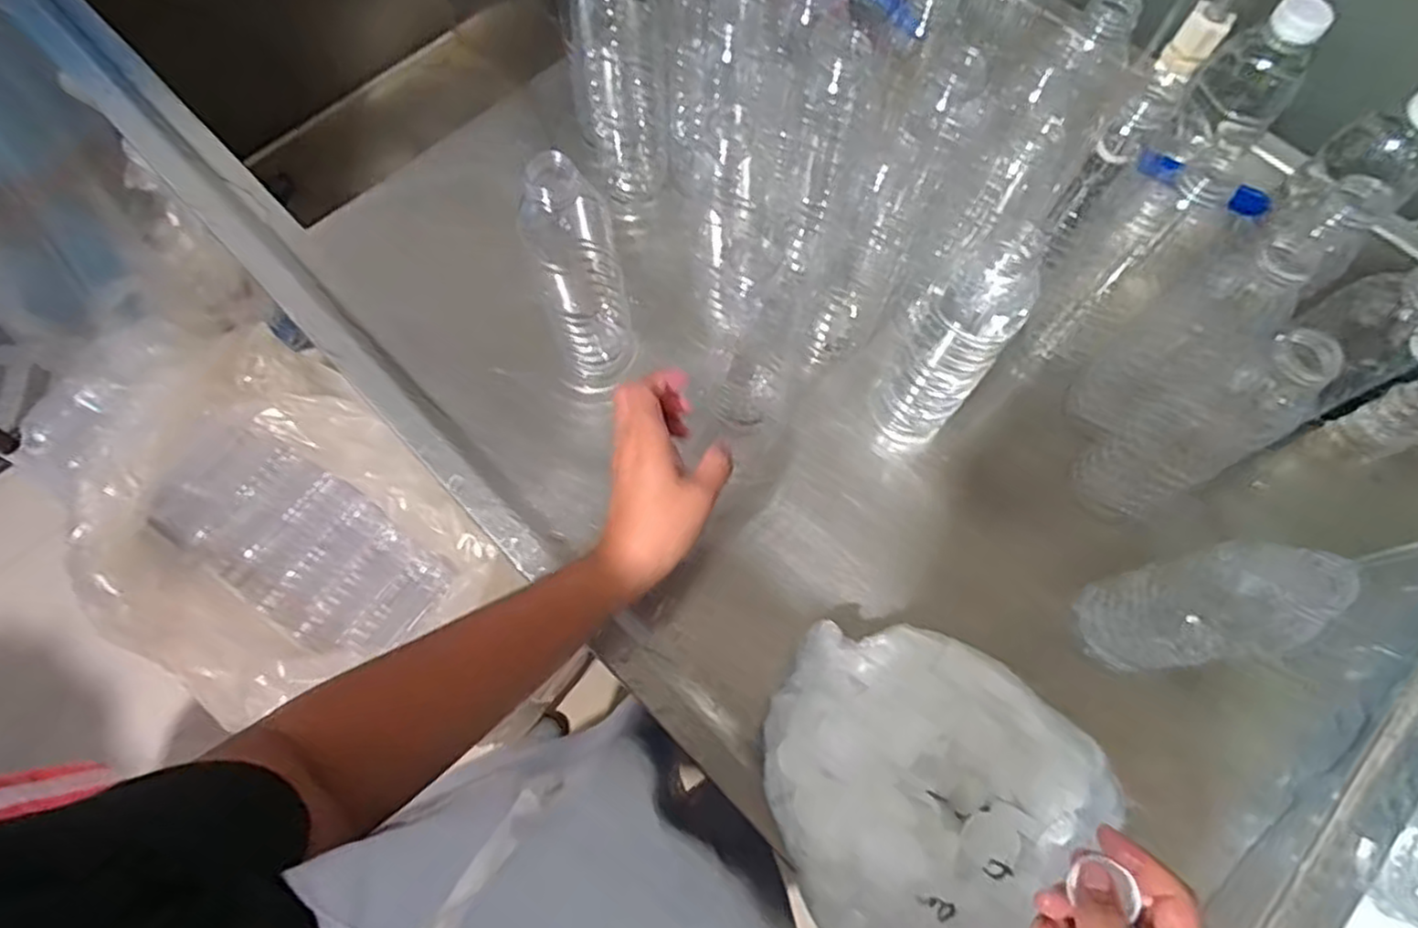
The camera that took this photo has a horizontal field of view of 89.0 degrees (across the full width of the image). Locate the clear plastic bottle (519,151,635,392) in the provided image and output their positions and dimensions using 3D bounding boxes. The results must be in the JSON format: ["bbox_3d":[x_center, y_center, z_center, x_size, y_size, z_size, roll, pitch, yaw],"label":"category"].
[{"bbox_3d":[-0.090,-0.124,0.519,0.057,0.218,0.057,-9,70,-5],"label":"clear plastic bottle"}]

